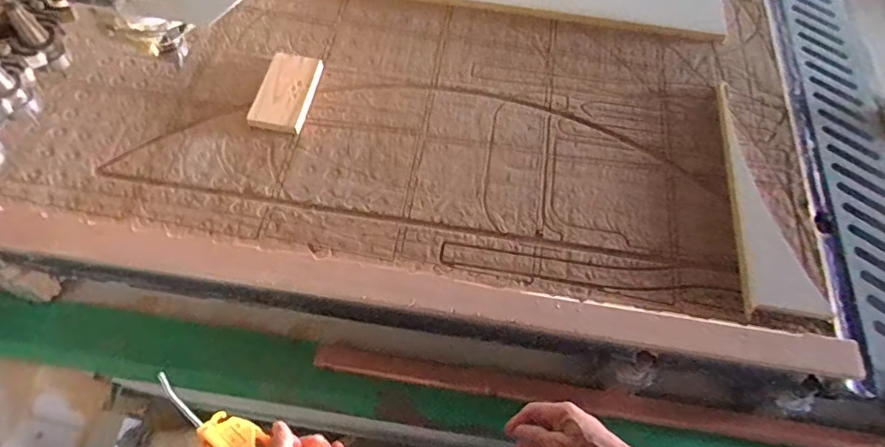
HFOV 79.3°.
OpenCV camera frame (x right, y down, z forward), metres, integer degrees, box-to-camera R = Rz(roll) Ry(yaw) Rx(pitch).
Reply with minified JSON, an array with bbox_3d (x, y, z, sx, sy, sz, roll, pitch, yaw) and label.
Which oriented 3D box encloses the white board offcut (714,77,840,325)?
[{"bbox_3d":[0.474,-0.052,0.827,0.109,0.014,0.400,3,59,-3],"label":"white board offcut"}]

